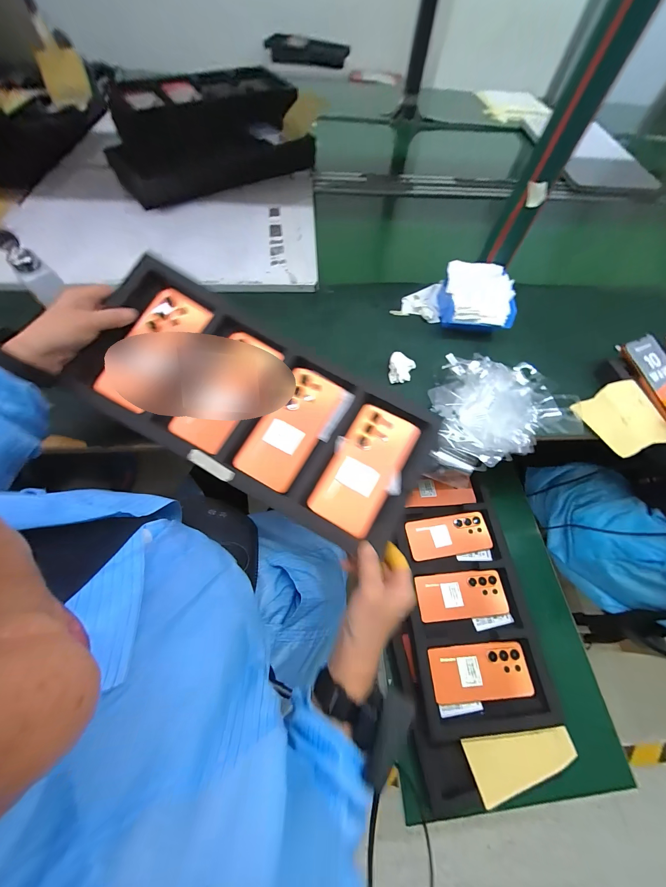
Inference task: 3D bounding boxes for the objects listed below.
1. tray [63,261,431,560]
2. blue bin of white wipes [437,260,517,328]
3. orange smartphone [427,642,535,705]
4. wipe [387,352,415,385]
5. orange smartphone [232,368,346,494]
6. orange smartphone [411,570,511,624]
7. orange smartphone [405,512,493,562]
[{"bbox_3d":[-0.099,-0.050,0.408,0.457,0.038,0.210,29,76,3],"label":"tray"},{"bbox_3d":[0.280,-0.287,0.601,0.130,0.063,0.140,4,63,-1],"label":"blue bin of white wipes"},{"bbox_3d":[0.252,0.394,0.518,0.167,0.011,0.078,-2,63,-4],"label":"orange smartphone"},{"bbox_3d":[0.124,-0.137,0.555,0.046,0.019,0.063,20,64,7],"label":"wipe"},{"bbox_3d":[-0.058,-0.024,0.417,0.083,0.011,0.171,30,77,1],"label":"orange smartphone"},{"bbox_3d":[0.243,0.289,0.572,0.167,0.006,0.078,-3,63,-4],"label":"orange smartphone"},{"bbox_3d":[0.238,0.190,0.623,0.171,0.009,0.077,-7,63,-6],"label":"orange smartphone"}]

